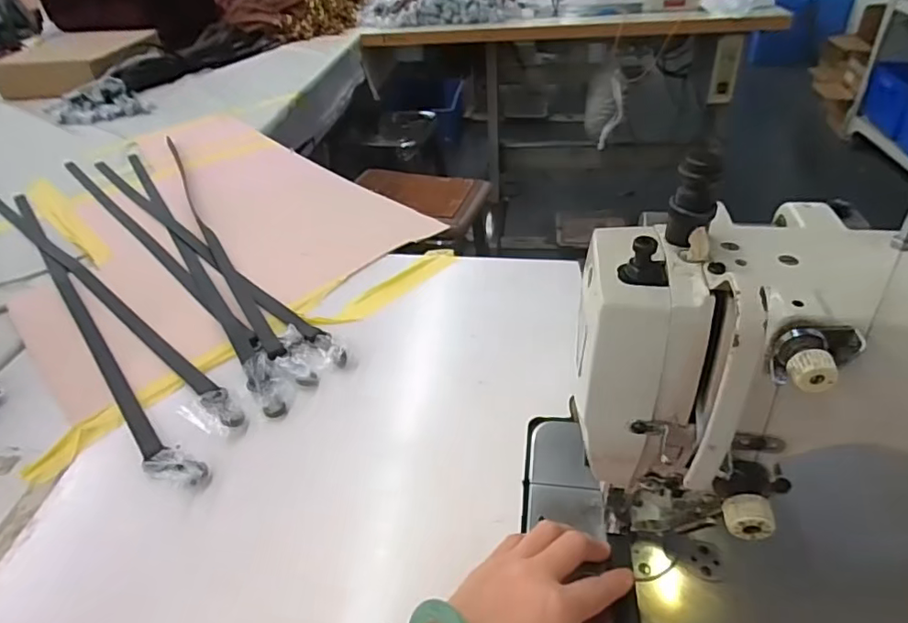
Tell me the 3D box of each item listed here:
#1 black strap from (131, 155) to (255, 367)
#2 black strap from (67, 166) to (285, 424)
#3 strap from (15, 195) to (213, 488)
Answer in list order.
[{"bbox_3d":[-0.363,-0.107,0.729,0.019,0.009,0.629,-26,42,-24],"label":"black strap"},{"bbox_3d":[-0.362,-0.077,0.677,0.038,0.013,0.673,-28,47,-31],"label":"black strap"},{"bbox_3d":[-0.440,-0.020,0.638,0.037,0.014,0.724,-32,45,-30],"label":"strap"}]

